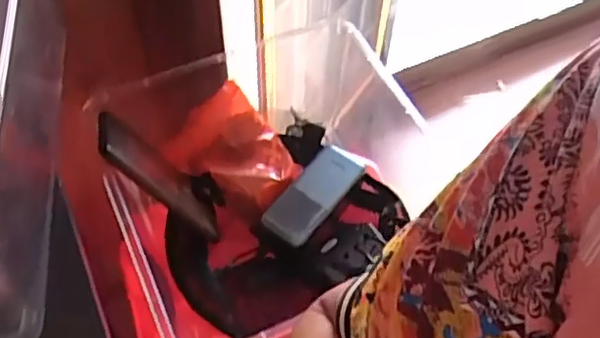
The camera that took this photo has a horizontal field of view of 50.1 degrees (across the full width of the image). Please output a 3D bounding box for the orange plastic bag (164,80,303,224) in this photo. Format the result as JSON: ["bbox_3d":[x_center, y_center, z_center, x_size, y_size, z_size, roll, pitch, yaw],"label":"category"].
[{"bbox_3d":[-0.068,-0.024,0.694,0.119,0.069,0.099,30,59,18],"label":"orange plastic bag"}]

